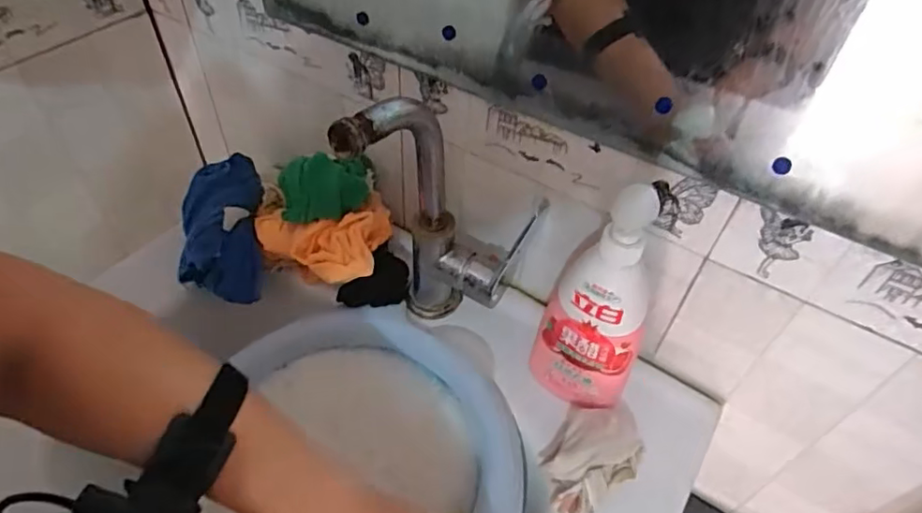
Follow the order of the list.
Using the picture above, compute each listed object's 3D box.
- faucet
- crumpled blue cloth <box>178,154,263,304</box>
[{"bbox_3d":[-0.010,-0.026,0.489,0.166,0.251,0.064,-6,49,-9],"label":"faucet"},{"bbox_3d":[-0.244,-0.033,0.590,0.072,0.035,0.156,-5,69,-8],"label":"crumpled blue cloth"}]

